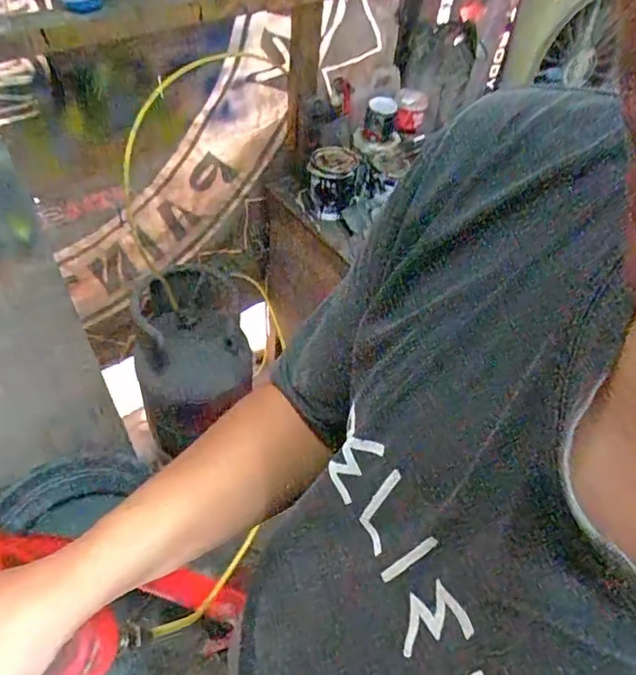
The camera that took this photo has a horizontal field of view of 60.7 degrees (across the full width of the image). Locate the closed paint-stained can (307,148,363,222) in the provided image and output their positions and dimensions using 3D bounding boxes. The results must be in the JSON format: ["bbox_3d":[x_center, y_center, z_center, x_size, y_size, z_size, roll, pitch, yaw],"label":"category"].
[{"bbox_3d":[0.034,-0.350,1.262,0.115,0.137,0.123,3,49,-4],"label":"closed paint-stained can"}]

